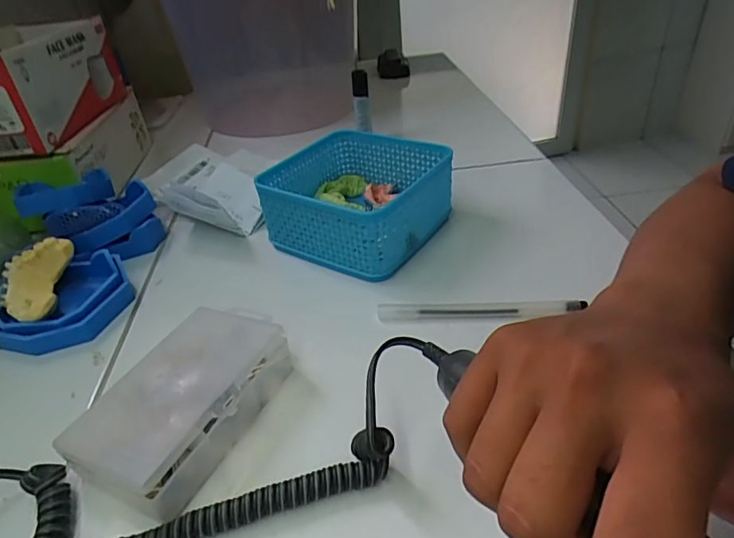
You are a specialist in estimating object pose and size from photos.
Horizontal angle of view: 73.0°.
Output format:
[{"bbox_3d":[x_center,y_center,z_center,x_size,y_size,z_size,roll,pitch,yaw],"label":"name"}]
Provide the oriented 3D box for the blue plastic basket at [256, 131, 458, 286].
[{"bbox_3d":[-0.008,-0.063,0.437,0.130,0.064,0.130,19,44,29],"label":"blue plastic basket"}]

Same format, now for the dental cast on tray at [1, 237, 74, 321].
[{"bbox_3d":[-0.250,0.008,0.365,0.050,0.033,0.058,-3,37,4],"label":"dental cast on tray"}]

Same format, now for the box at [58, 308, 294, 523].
[{"bbox_3d":[-0.103,0.076,0.287,0.071,0.036,0.119,15,42,25],"label":"box"}]

